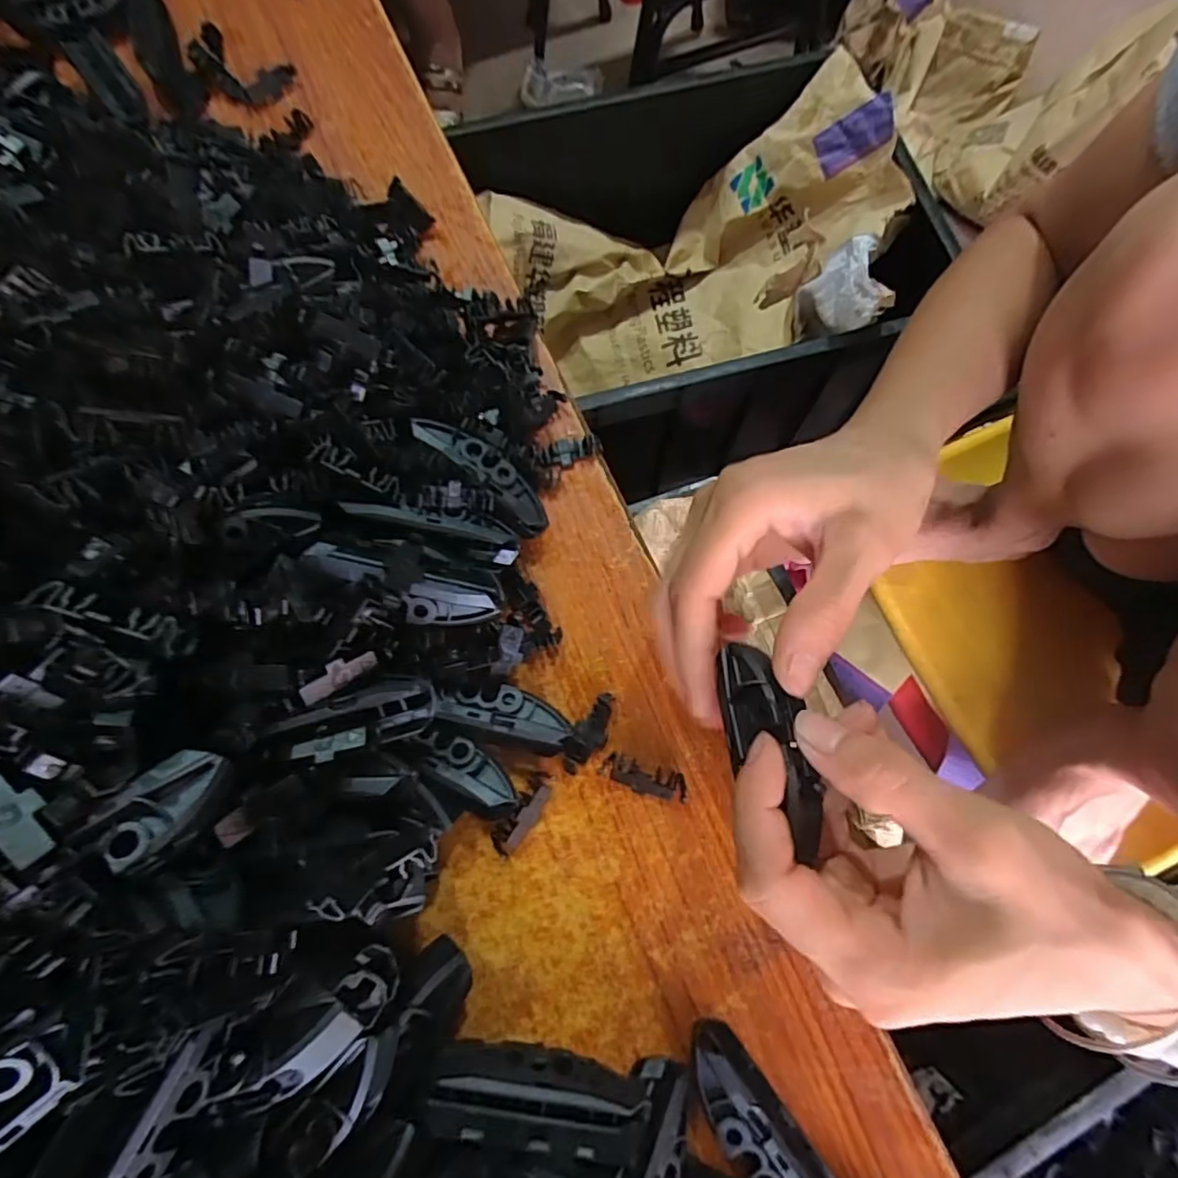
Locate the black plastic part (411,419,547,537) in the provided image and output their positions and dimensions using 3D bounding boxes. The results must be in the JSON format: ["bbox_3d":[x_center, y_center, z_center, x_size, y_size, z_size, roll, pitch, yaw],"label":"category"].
[{"bbox_3d":[-0.045,-0.050,0.262,0.069,0.008,0.022,41,51,-6],"label":"black plastic part"}]

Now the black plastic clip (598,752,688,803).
[{"bbox_3d":[0.023,0.077,0.244,0.036,0.008,0.012,16,74,5],"label":"black plastic clip"}]

